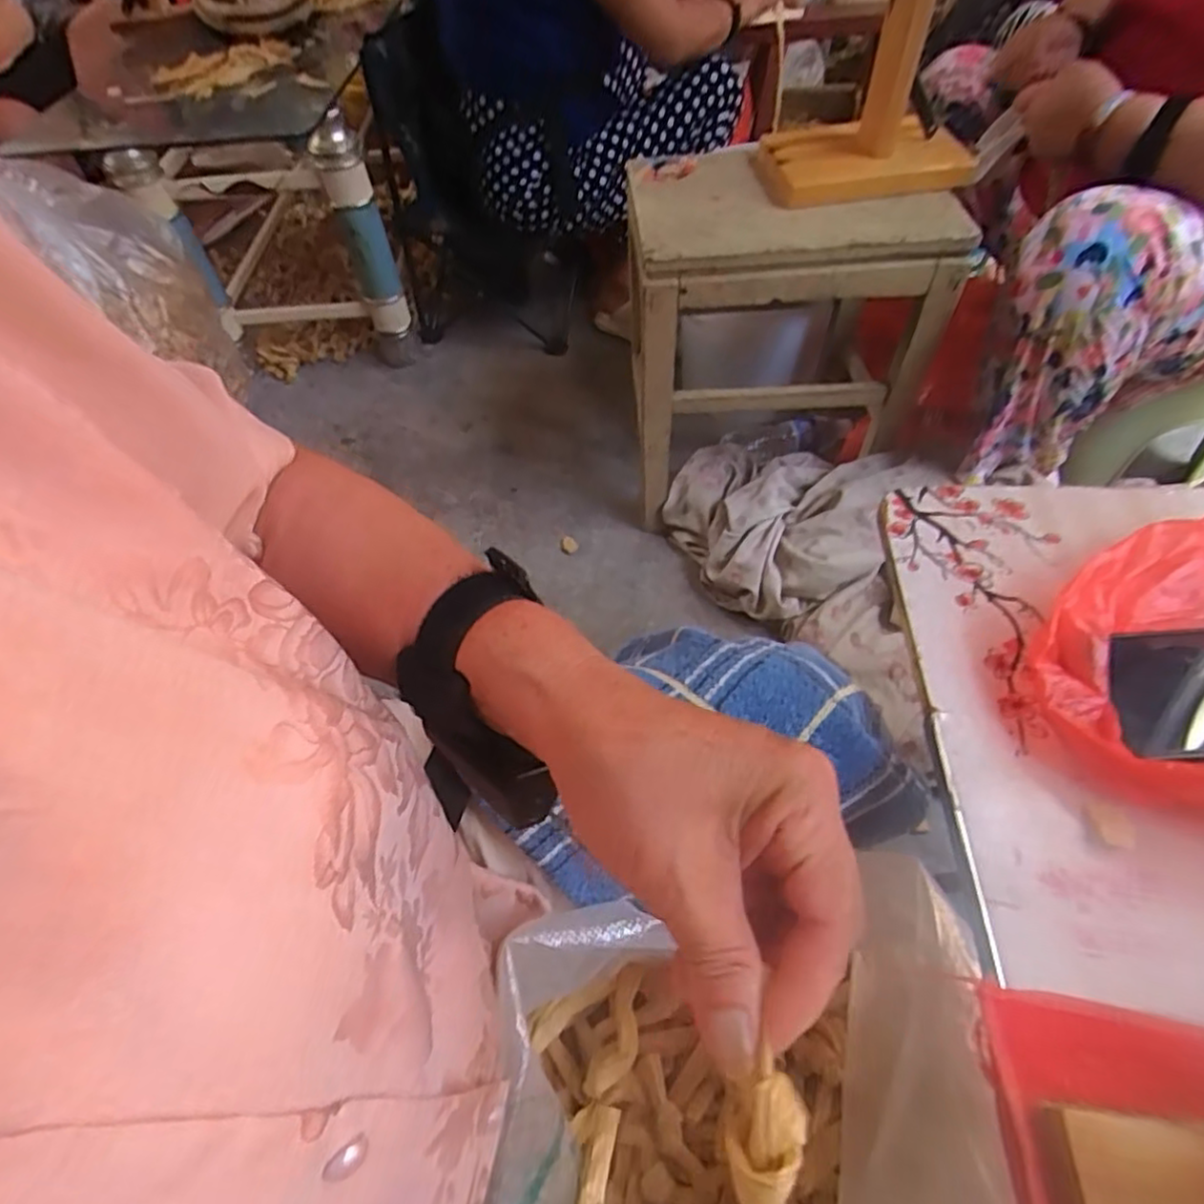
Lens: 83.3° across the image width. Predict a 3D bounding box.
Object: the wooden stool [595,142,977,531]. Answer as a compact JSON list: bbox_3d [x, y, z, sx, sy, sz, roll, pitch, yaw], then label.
[{"bbox_3d":[0.215,-0.363,0.939,0.369,0.369,0.272,-12,54,-5],"label":"wooden stool"}]

